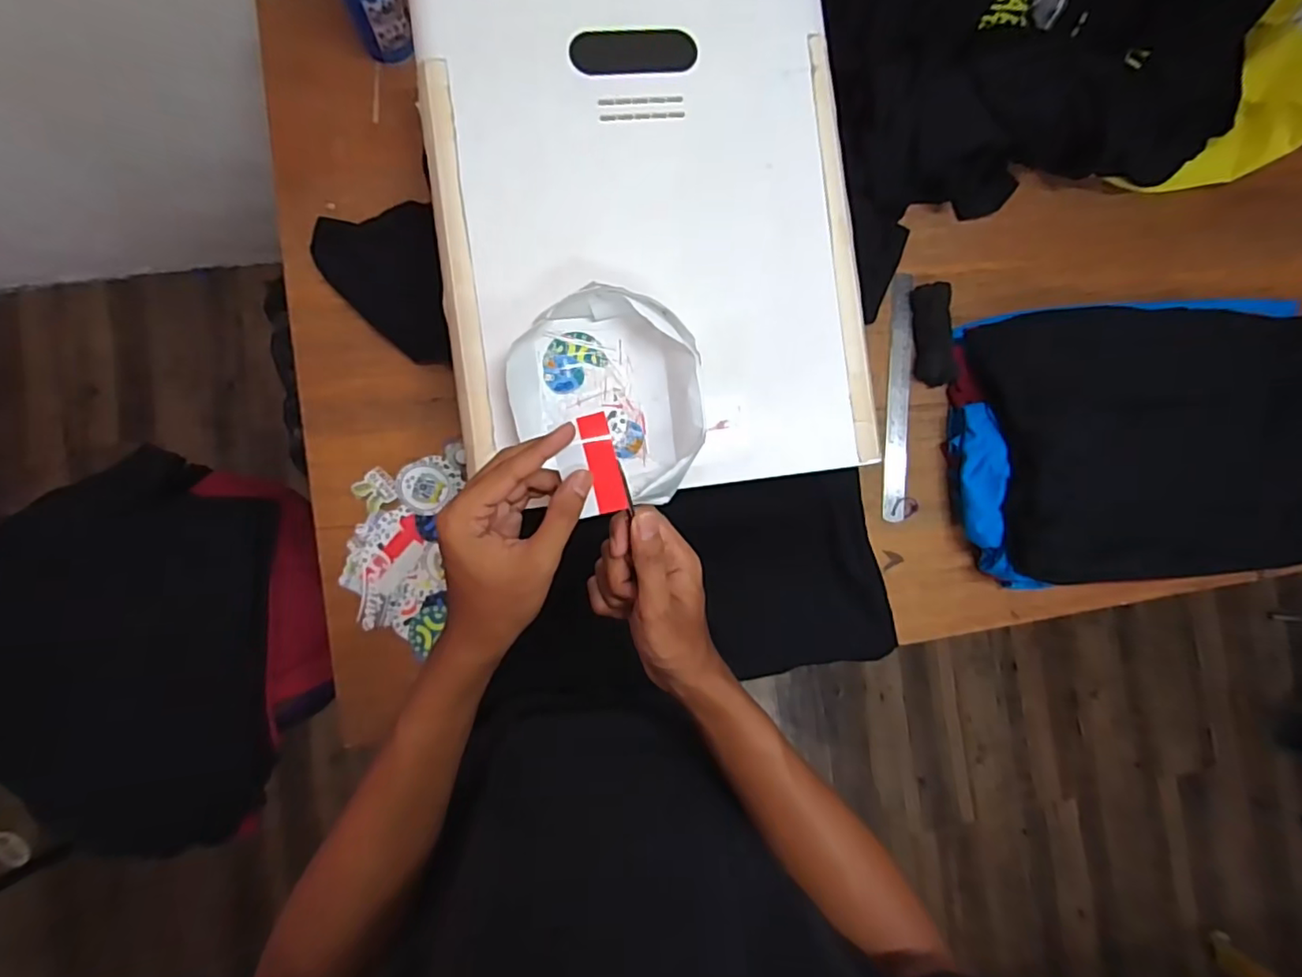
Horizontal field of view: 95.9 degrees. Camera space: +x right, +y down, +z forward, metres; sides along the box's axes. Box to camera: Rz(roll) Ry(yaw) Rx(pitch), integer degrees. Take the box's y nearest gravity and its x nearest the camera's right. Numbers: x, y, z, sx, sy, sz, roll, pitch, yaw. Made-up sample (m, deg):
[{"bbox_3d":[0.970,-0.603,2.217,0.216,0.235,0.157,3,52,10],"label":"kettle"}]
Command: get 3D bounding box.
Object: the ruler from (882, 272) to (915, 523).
[{"bbox_3d":[0.321,-0.119,0.758,0.033,0.008,0.319,5,87,2],"label":"ruler"}]

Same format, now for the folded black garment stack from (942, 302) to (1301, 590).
[{"bbox_3d":[0.660,-0.062,0.740,0.549,0.101,0.327,-4,87,-8],"label":"folded black garment stack"}]

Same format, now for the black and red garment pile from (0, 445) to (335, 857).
[{"bbox_3d":[-0.694,0.226,0.846,0.408,0.137,0.520,2,87,-8],"label":"black and red garment pile"}]

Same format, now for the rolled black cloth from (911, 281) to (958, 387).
[{"bbox_3d":[0.365,-0.197,0.756,0.049,0.029,0.132,1,85,-8],"label":"rolled black cloth"}]

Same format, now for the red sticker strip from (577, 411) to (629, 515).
[{"bbox_3d":[-0.032,-0.016,0.384,0.020,0.004,0.065,-15,108,-5],"label":"red sticker strip"}]

